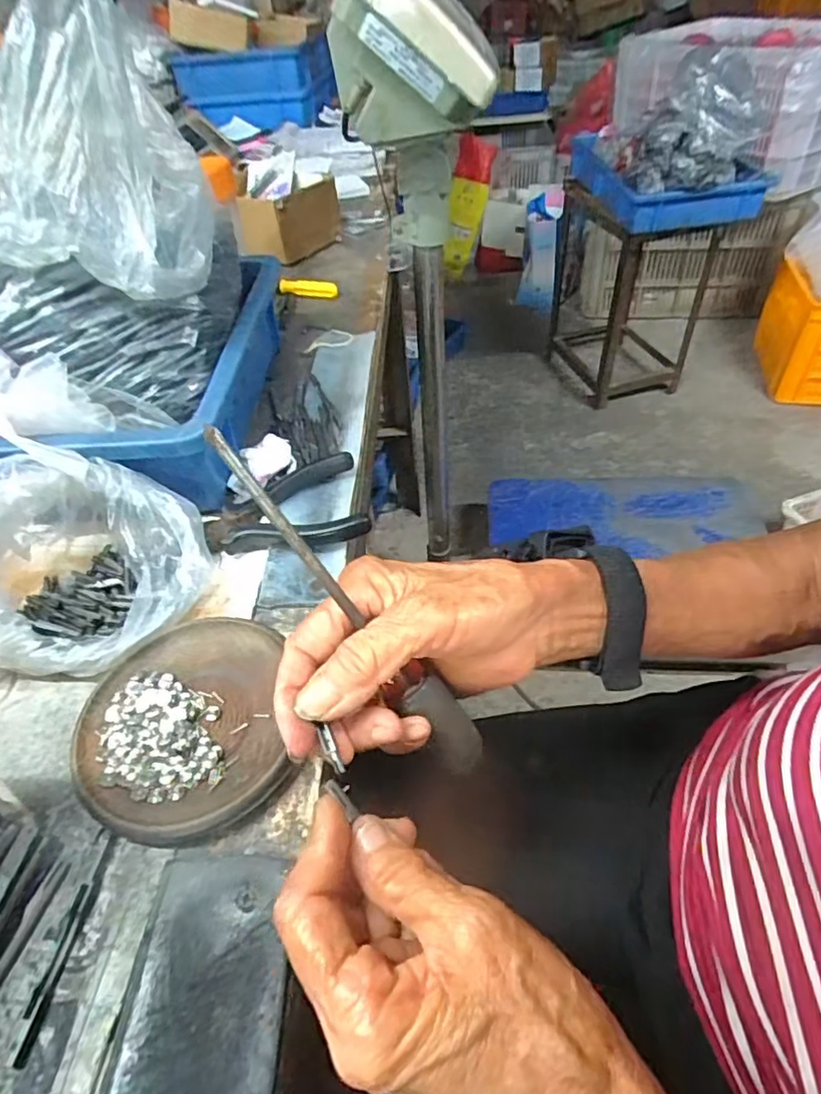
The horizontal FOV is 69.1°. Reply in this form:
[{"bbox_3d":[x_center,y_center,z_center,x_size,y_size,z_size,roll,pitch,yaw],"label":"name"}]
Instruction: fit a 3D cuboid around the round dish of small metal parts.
[{"bbox_3d":[-0.112,0.088,0.296,0.098,0.012,0.114,-14,46,-8],"label":"round dish of small metal parts"}]

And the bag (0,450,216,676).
[{"bbox_3d":[-0.192,0.003,0.335,0.131,0.075,0.118,-6,45,0],"label":"bag"}]

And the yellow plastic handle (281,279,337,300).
[{"bbox_3d":[-0.113,-0.285,0.659,0.068,0.019,0.013,11,48,16],"label":"yellow plastic handle"}]

